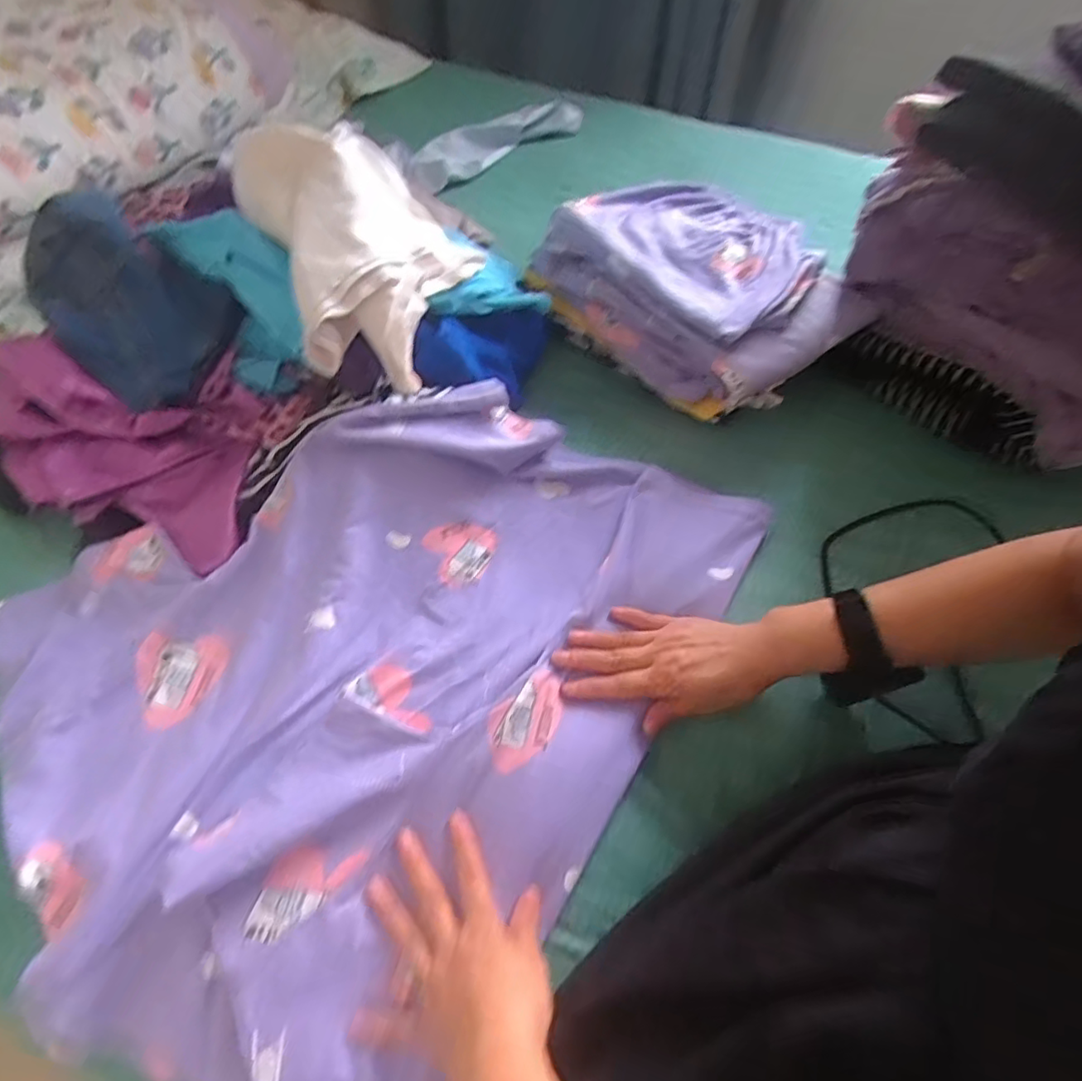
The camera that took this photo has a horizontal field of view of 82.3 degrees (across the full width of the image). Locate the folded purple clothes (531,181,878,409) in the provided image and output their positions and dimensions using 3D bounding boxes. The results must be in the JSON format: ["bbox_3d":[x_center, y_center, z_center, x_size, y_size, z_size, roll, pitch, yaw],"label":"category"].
[{"bbox_3d":[0.176,-0.292,0.706,0.232,0.092,0.318,-35,62,-24],"label":"folded purple clothes"}]

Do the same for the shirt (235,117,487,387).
[{"bbox_3d":[-0.165,-0.290,0.616,0.201,0.148,0.290,-23,57,-17],"label":"shirt"}]

